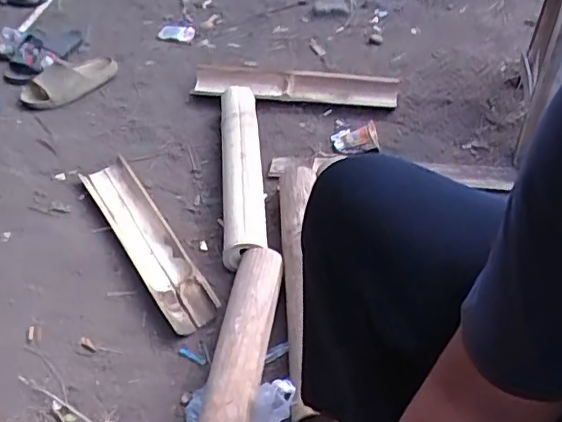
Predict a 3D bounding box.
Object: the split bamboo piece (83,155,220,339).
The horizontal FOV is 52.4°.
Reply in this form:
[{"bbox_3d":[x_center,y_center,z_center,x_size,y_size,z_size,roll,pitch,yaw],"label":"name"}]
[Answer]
[{"bbox_3d":[-0.280,0.046,1.186,0.110,0.040,0.507,-27,52,-21],"label":"split bamboo piece"}]

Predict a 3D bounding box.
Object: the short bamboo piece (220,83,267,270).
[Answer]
[{"bbox_3d":[-0.087,-0.102,1.290,0.089,0.092,0.543,-7,46,1],"label":"short bamboo piece"}]

